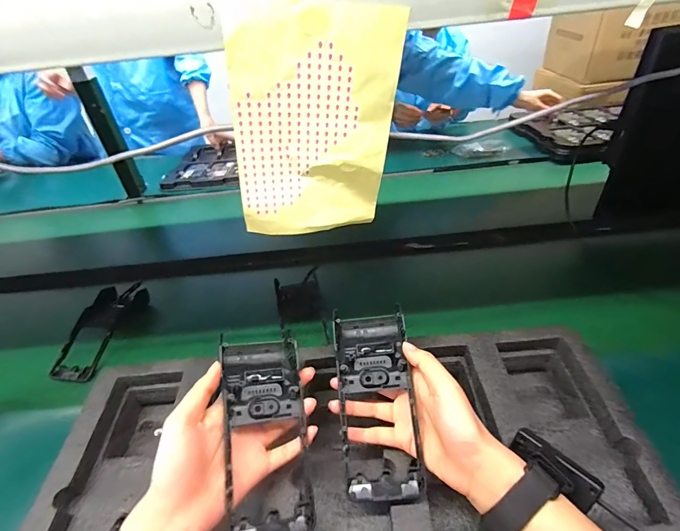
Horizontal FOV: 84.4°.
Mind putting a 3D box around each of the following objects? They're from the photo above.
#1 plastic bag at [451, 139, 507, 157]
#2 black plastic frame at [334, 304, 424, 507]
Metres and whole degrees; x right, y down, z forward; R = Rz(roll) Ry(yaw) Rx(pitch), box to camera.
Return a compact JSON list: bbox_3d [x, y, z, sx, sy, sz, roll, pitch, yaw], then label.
[{"bbox_3d":[0.392,-0.326,1.052,0.142,0.030,0.068,-6,38,0],"label":"plastic bag"},{"bbox_3d":[0.037,0.134,0.384,0.077,0.059,0.187,-4,56,2],"label":"black plastic frame"}]

